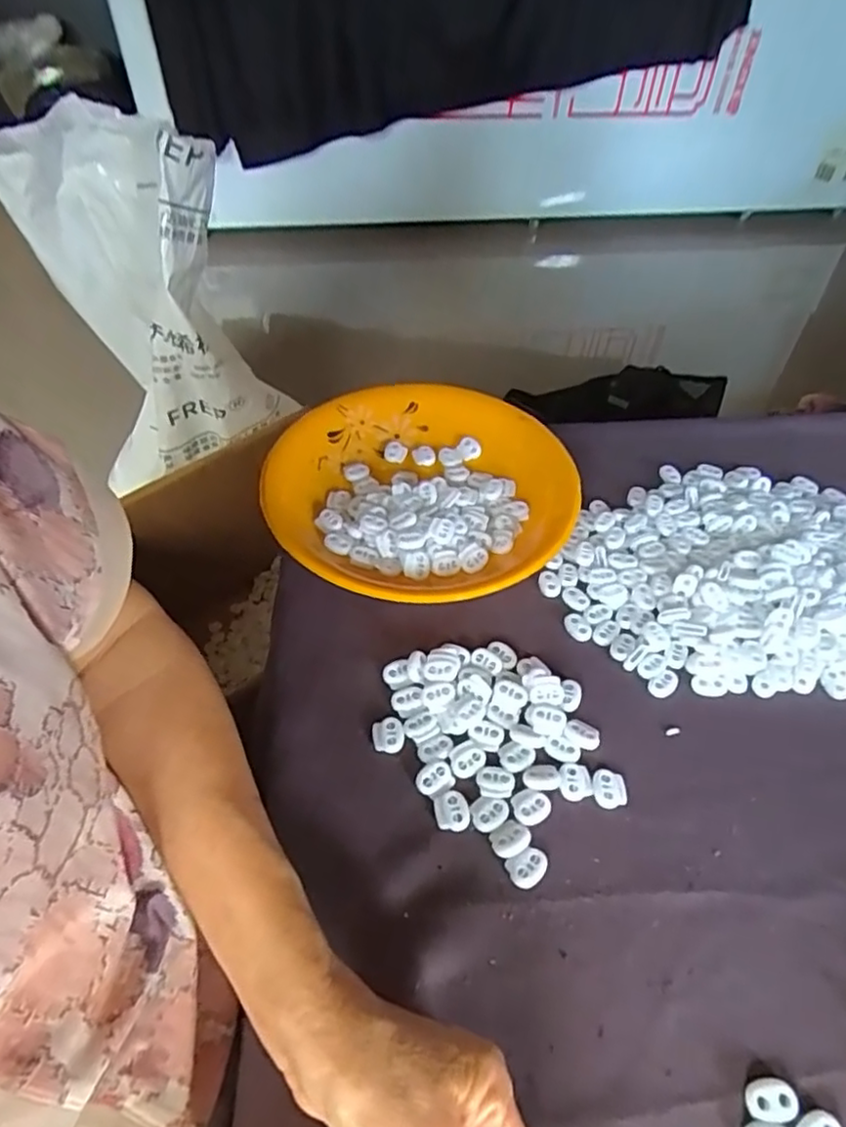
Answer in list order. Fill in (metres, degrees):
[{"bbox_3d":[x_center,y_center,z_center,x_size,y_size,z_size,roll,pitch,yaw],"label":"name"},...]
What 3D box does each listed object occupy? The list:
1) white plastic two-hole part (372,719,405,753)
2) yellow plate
[{"bbox_3d":[-0.022,0.106,0.399,0.019,0.007,0.020,-12,50,-13],"label":"white plastic two-hole part"},{"bbox_3d":[-0.002,-0.057,0.515,0.233,0.033,0.230,1,49,-1],"label":"yellow plate"}]

